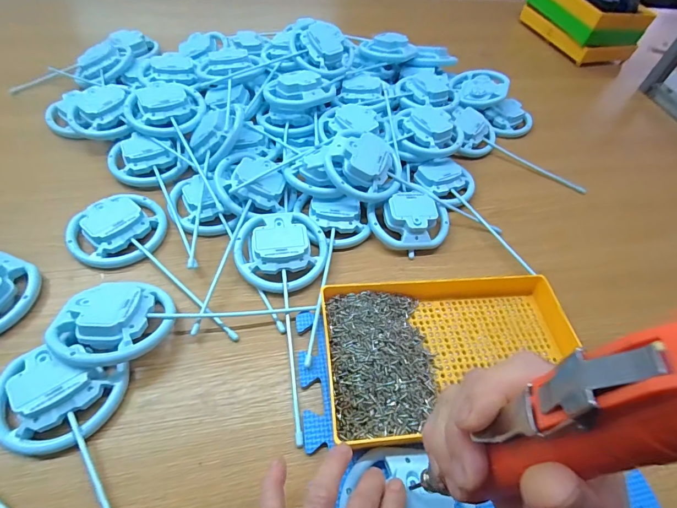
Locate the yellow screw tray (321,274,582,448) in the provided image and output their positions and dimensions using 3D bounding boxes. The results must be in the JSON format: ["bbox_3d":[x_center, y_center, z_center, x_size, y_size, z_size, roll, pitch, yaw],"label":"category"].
[{"bbox_3d":[0.114,0.093,0.364,0.256,0.039,0.154,-4,53,-9],"label":"yellow screw tray"}]

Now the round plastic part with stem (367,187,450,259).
[{"bbox_3d":[0.092,-0.041,0.467,0.098,0.041,0.083,-24,59,-22],"label":"round plastic part with stem"}]

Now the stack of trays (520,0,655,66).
[{"bbox_3d":[0.565,-0.553,0.865,0.146,0.104,0.246,-8,54,-12],"label":"stack of trays"}]

